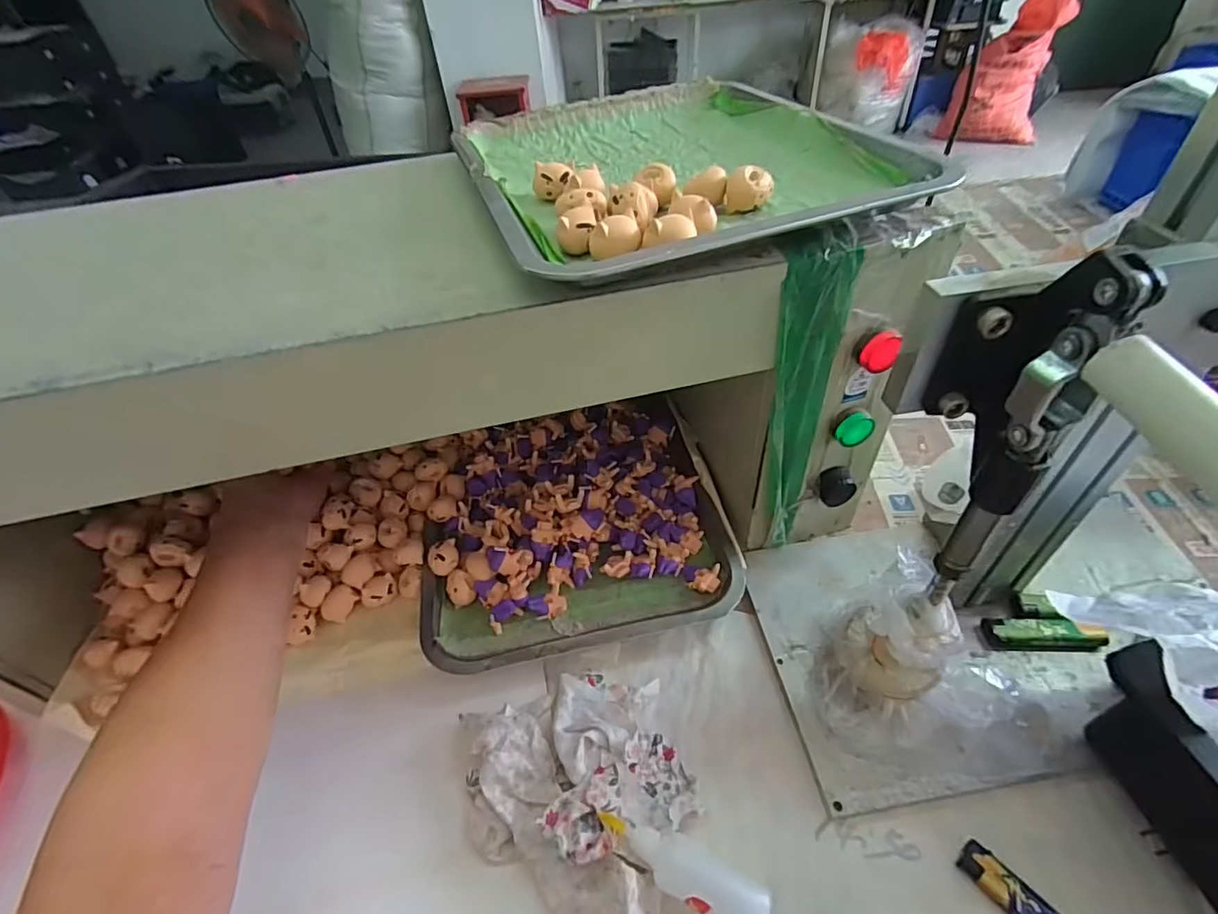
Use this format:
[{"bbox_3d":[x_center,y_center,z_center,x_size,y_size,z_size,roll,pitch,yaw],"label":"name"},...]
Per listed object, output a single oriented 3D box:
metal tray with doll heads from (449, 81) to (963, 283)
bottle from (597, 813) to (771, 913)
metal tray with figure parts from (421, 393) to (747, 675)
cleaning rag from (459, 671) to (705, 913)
[{"bbox_3d":[0.036,-0.208,0.385,0.248,0.029,0.299,-16,46,-11],"label":"metal tray with doll heads"},{"bbox_3d":[0.043,0.244,0.327,0.103,0.038,0.034,22,51,24],"label":"bottle"},{"bbox_3d":[-0.035,0.052,0.513,0.264,0.063,0.263,-11,46,-6],"label":"metal tray with figure parts"},{"bbox_3d":[-0.019,0.213,0.370,0.156,0.034,0.135,24,52,26],"label":"cleaning rag"}]

